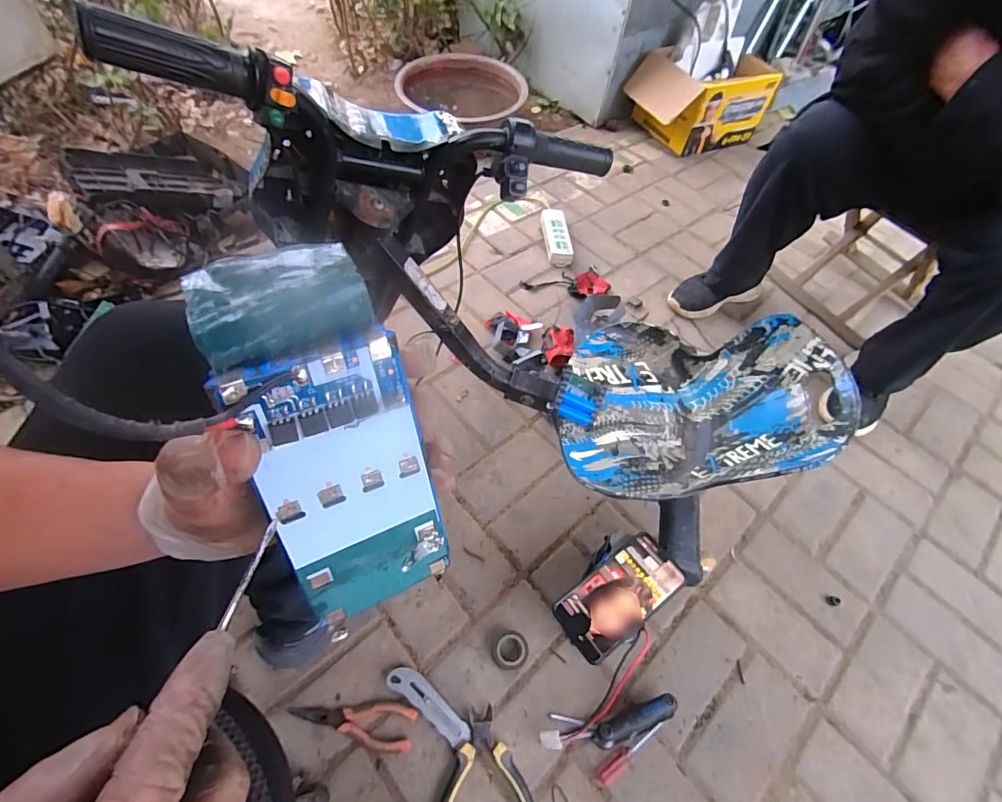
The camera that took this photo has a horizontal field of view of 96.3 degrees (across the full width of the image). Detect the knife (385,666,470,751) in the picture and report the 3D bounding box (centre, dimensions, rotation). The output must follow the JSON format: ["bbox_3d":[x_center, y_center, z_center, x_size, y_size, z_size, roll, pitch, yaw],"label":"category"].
[{"bbox_3d":[-0.095,0.403,0.596,0.127,0.011,0.035,32,60,16],"label":"knife"}]

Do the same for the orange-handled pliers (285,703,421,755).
[{"bbox_3d":[-0.190,0.410,0.577,0.156,0.011,0.049,13,57,4],"label":"orange-handled pliers"}]

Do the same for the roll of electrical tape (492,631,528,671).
[{"bbox_3d":[0.013,0.353,0.638,0.050,0.023,0.050,2,56,-3],"label":"roll of electrical tape"}]

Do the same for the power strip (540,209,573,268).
[{"bbox_3d":[0.143,-0.432,1.172,0.064,0.040,0.207,-4,57,-7],"label":"power strip"}]

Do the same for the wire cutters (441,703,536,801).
[{"bbox_3d":[-0.018,0.468,0.562,0.124,0.017,0.133,0,57,-4],"label":"wire cutters"}]

